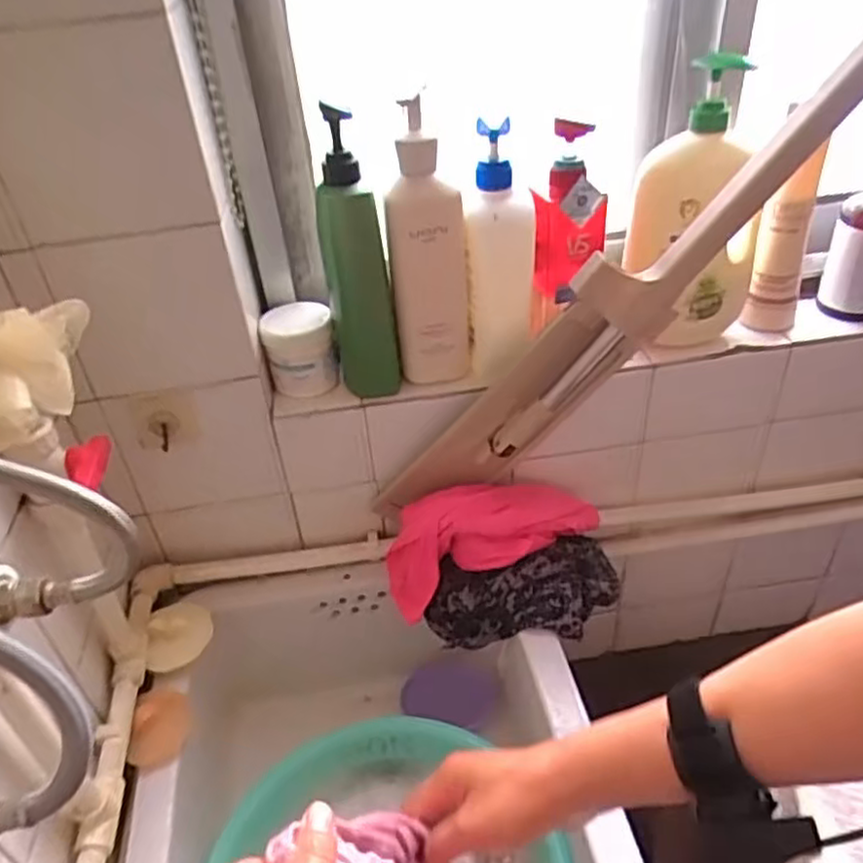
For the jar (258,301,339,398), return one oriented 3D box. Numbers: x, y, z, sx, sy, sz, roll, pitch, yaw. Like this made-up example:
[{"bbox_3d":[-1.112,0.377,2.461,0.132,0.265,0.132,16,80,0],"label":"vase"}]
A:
[{"bbox_3d":[-0.134,-0.083,0.735,0.070,0.076,0.062,-15,39,-12],"label":"jar"}]

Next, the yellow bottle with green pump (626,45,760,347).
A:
[{"bbox_3d":[0.257,-0.206,0.698,0.125,0.268,0.067,-9,38,-6],"label":"yellow bottle with green pump"}]

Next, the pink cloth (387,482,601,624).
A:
[{"bbox_3d":[0.066,0.109,0.789,0.239,0.105,0.091,-13,39,-10],"label":"pink cloth"}]

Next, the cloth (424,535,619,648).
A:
[{"bbox_3d":[0.102,0.182,0.772,0.210,0.067,0.103,-11,39,-9],"label":"cloth"}]

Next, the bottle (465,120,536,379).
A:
[{"bbox_3d":[0.069,-0.164,0.707,0.063,0.244,0.053,3,39,9],"label":"bottle"}]

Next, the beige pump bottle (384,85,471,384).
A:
[{"bbox_3d":[-0.003,-0.155,0.679,0.059,0.241,0.055,15,42,23],"label":"beige pump bottle"}]

